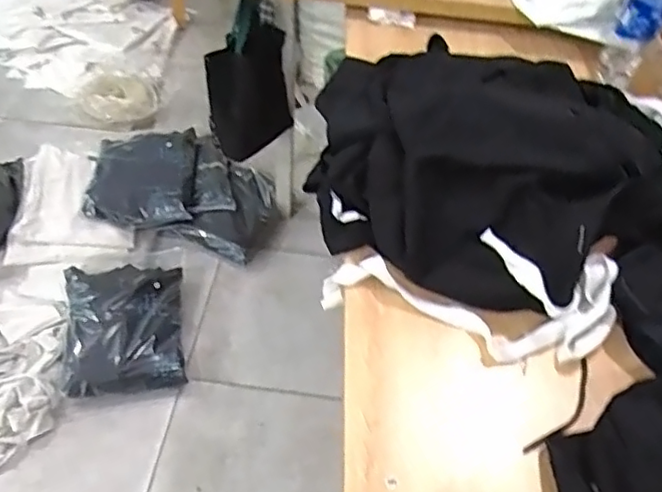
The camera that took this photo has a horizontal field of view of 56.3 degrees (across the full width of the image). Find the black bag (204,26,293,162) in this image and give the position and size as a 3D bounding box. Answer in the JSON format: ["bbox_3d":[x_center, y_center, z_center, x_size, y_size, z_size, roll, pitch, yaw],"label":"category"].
[{"bbox_3d":[-0.164,-0.309,1.319,0.173,0.233,0.079,-19,54,-19],"label":"black bag"}]

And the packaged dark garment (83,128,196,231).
[{"bbox_3d":[-0.497,-0.203,1.620,0.257,0.096,0.320,-4,50,-8],"label":"packaged dark garment"}]

